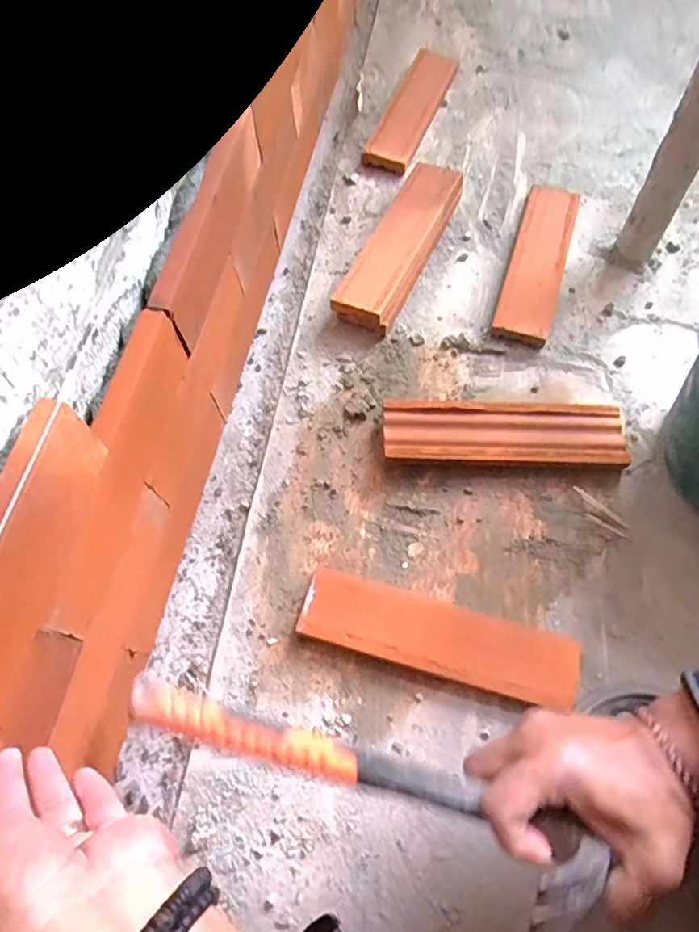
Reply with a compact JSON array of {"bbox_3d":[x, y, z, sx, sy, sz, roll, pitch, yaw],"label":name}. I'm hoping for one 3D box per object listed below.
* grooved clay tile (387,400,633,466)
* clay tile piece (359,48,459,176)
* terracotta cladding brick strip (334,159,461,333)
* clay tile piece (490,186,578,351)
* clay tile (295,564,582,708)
[{"bbox_3d":[0.149,-0.027,0.538,0.227,0.031,0.063,2,67,3],"label":"grooved clay tile"},{"bbox_3d":[0.083,-0.472,0.735,0.063,0.021,0.227,20,69,10],"label":"clay tile piece"},{"bbox_3d":[0.057,-0.245,0.622,0.067,0.049,0.211,23,70,12],"label":"terracotta cladding brick strip"},{"bbox_3d":[0.210,-0.228,0.620,0.061,0.018,0.220,15,68,9],"label":"clay tile piece"},{"bbox_3d":[0.074,0.141,0.466,0.227,0.029,0.064,15,68,9],"label":"clay tile"}]

